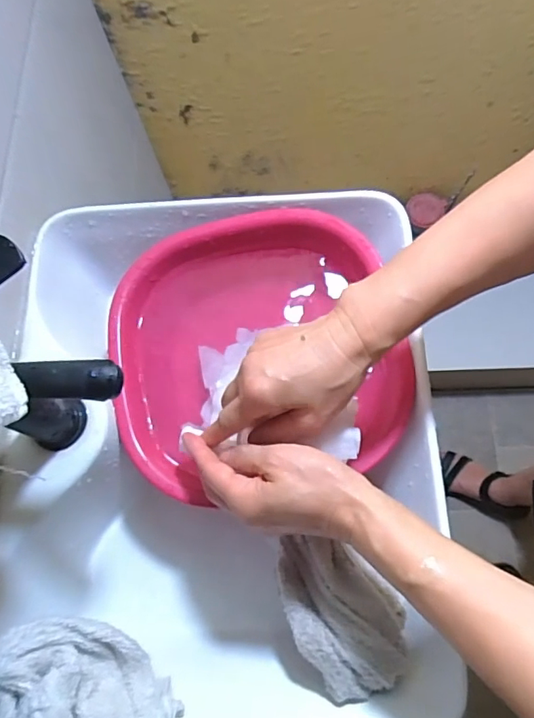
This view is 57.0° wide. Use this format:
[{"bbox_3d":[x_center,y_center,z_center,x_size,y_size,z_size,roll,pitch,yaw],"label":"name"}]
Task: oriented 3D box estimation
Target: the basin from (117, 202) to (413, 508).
[{"bbox_3d":[-0.020,-0.005,0.485,0.253,0.082,0.270,-10,70,1],"label":"basin"}]

